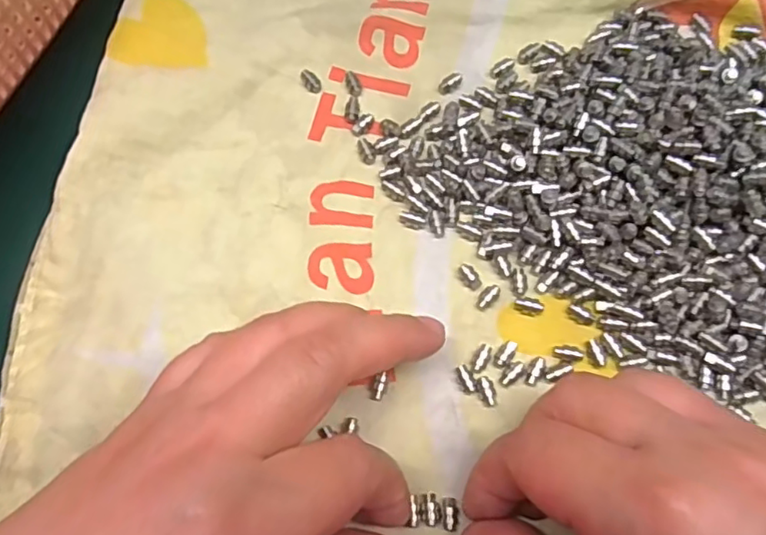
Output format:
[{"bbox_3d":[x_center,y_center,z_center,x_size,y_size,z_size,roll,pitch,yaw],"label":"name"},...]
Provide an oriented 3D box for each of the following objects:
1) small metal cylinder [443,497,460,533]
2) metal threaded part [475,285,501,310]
[{"bbox_3d":[0.022,0.081,0.198,0.005,0.004,0.010,0,73,2],"label":"small metal cylinder"},{"bbox_3d":[0.039,0.011,0.222,0.006,0.004,0.010,36,77,12],"label":"metal threaded part"}]

